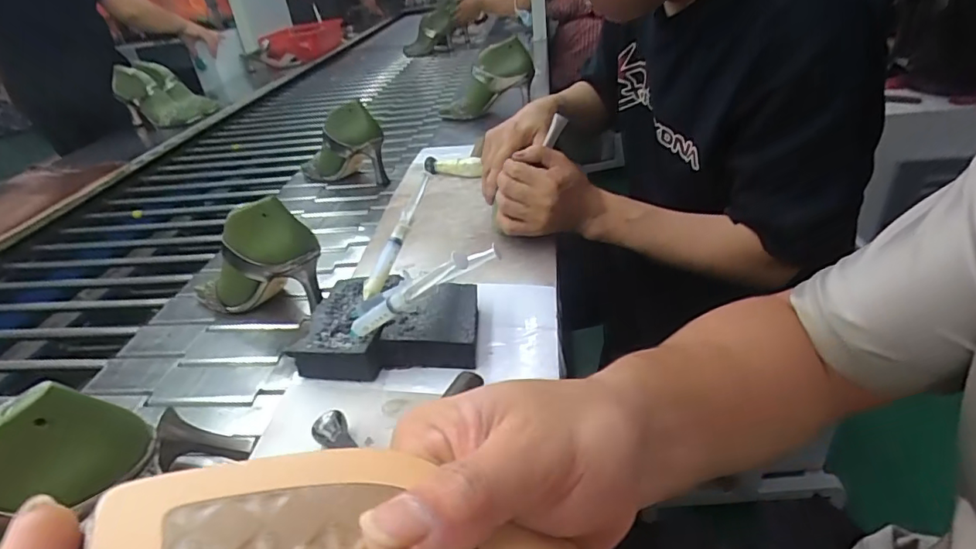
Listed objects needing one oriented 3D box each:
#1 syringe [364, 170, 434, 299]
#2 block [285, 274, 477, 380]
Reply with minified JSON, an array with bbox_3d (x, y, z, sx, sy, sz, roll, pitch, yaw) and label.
[{"bbox_3d":[-0.094,-0.044,0.567,0.017,0.018,0.154,10,64,25],"label":"syringe"},{"bbox_3d":[-0.089,0.048,0.533,0.167,0.038,0.125,-2,33,8],"label":"block"}]

